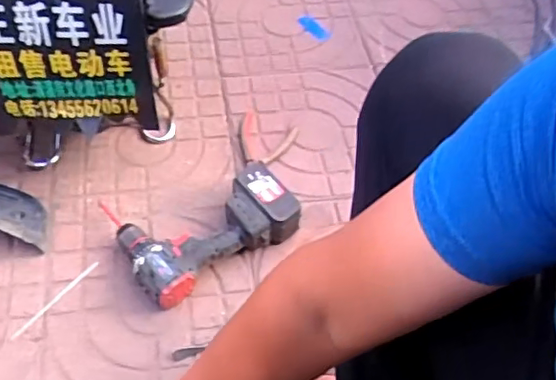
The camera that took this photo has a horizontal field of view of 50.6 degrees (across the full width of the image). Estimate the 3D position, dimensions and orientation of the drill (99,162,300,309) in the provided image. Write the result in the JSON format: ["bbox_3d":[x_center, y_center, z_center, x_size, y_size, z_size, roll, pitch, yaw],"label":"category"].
[{"bbox_3d":[-0.120,0.038,0.879,0.248,0.078,0.198,-30,65,-22],"label":"drill"}]

